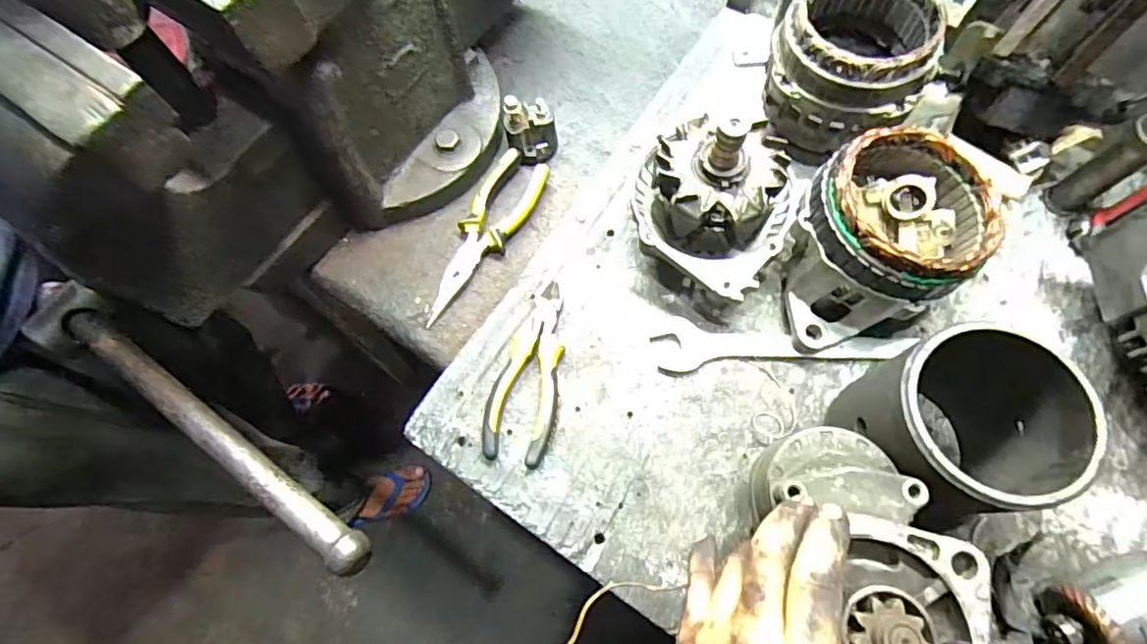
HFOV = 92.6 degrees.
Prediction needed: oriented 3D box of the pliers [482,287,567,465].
[{"bbox_3d":[-0.035,0.041,0.465,0.056,0.020,0.153,11,70,6],"label":"pliers"}]

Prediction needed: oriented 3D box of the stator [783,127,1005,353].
[{"bbox_3d":[0.245,-0.066,0.443,0.143,0.112,0.135,-12,70,-3],"label":"stator"}]

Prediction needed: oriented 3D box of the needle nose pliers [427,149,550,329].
[{"bbox_3d":[-0.096,-0.089,0.545,0.058,0.018,0.193,30,73,12],"label":"needle nose pliers"}]

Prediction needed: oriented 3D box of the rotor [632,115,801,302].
[{"bbox_3d":[0.113,-0.099,0.456,0.137,0.126,0.127,-1,69,2],"label":"rotor"}]

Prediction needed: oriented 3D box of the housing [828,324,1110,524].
[{"bbox_3d":[0.251,0.069,0.380,0.110,0.131,0.117,-14,70,-3],"label":"housing"}]

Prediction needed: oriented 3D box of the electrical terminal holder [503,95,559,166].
[{"bbox_3d":[-0.043,-0.193,0.567,0.054,0.062,0.050,-9,69,-2],"label":"electrical terminal holder"}]

